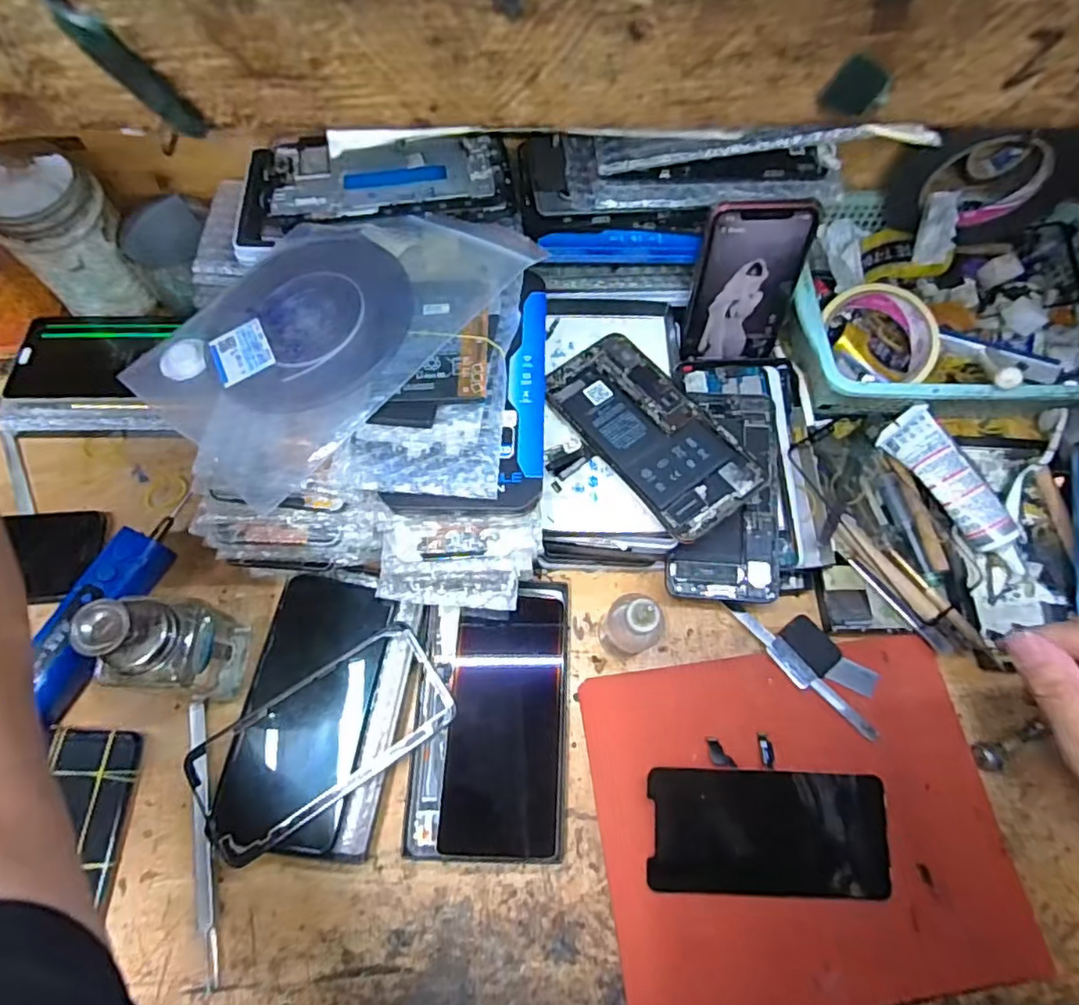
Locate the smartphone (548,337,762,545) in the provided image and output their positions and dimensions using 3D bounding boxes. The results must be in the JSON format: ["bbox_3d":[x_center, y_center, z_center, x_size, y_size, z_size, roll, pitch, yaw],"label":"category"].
[{"bbox_3d":[0.074,-0.050,0.415,0.076,0.004,0.157,-36,67,-10],"label":"smartphone"}]

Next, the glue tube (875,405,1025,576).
[{"bbox_3d":[0.313,-0.008,0.461,0.029,0.031,0.134,-25,71,-12],"label":"glue tube"}]

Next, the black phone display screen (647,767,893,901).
[{"bbox_3d":[0.143,0.207,0.384,0.147,0.008,0.070,2,72,0],"label":"black phone display screen"}]

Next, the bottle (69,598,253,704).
[{"bbox_3d":[-0.215,0.083,0.354,0.047,0.105,0.056,13,68,2],"label":"bottle"}]

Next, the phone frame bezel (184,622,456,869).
[{"bbox_3d":[-0.138,0.147,0.385,0.163,0.012,0.078,-32,73,-14],"label":"phone frame bezel"}]

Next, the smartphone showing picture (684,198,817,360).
[{"bbox_3d":[0.154,-0.159,0.454,0.081,0.122,0.010,-1,50,-3],"label":"smartphone showing picture"}]

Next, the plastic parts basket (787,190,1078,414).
[{"bbox_3d":[0.335,-0.158,0.503,0.270,0.072,0.200,5,68,-1],"label":"plastic parts basket"}]

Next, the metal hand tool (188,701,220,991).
[{"bbox_3d":[-0.206,0.204,0.375,0.012,0.015,0.159,-14,69,-8],"label":"metal hand tool"}]

